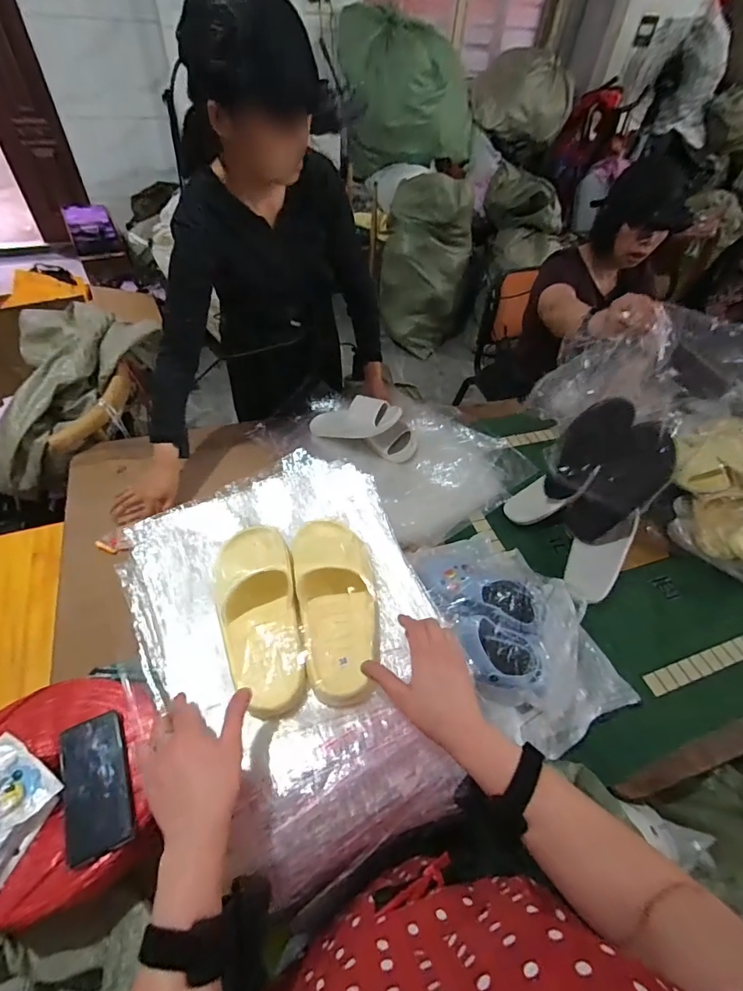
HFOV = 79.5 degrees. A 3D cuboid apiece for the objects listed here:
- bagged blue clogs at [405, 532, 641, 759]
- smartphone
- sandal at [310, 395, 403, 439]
[{"bbox_3d":[0.256,0.234,0.845,0.282,0.134,0.435,-19,56,-20],"label":"bagged blue clogs"},{"bbox_3d":[-0.356,0.373,0.578,0.073,0.009,0.158,-14,60,-22],"label":"smartphone"},{"bbox_3d":[-0.054,-0.189,1.127,0.242,0.060,0.097,-3,48,22],"label":"sandal"}]

